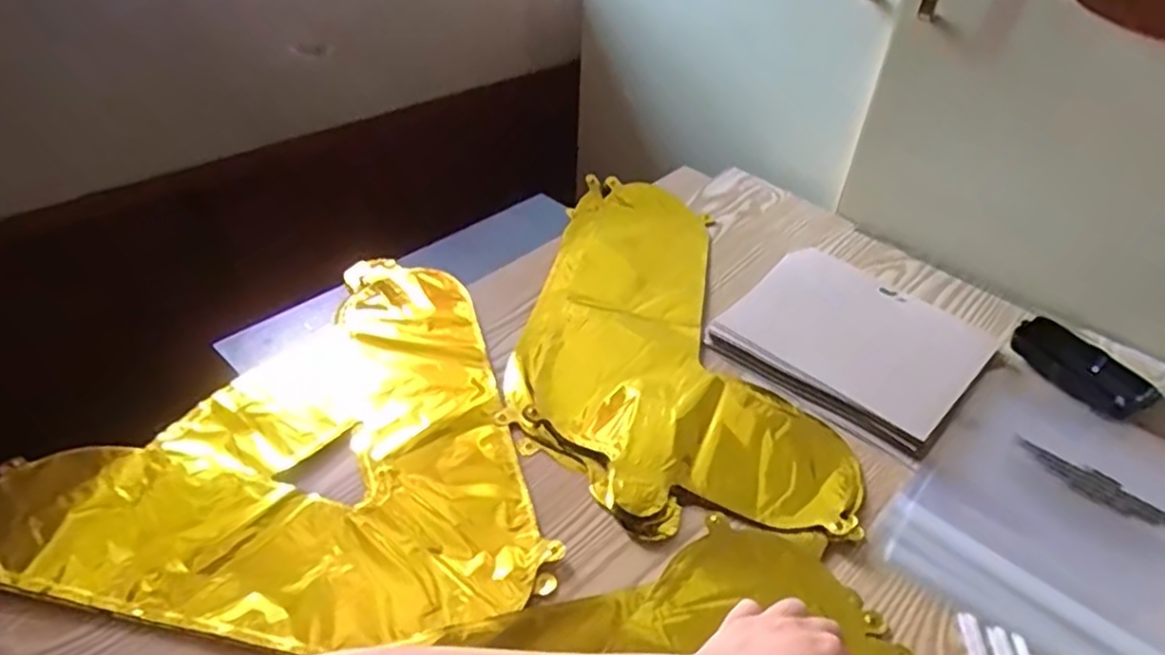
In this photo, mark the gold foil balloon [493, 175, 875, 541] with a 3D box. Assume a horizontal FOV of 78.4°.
[{"bbox_3d":[0.067,-0.006,0.628,0.245,0.023,0.410,1,40,-1],"label":"gold foil balloon"}]

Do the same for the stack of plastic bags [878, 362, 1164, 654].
[{"bbox_3d":[0.358,0.136,0.502,0.211,0.014,0.255,31,48,30],"label":"stack of plastic bags"}]

